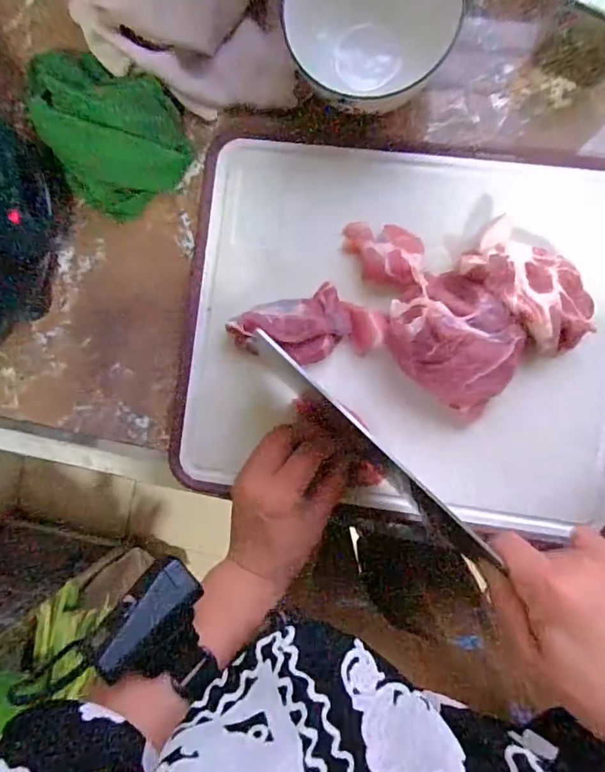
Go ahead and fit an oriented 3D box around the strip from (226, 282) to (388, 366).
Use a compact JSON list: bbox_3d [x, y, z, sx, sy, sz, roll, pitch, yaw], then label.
[{"bbox_3d":[0.004,-0.047,0.382,0.117,0.035,0.055,-10,91,5],"label":"strip"}]

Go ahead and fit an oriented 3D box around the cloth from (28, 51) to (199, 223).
[{"bbox_3d":[-0.161,-0.214,0.398,0.106,0.041,0.121,-36,87,4],"label":"cloth"}]

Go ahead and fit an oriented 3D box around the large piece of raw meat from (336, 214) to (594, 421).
[{"bbox_3d":[0.116,-0.074,0.369,0.133,0.048,0.169,-38,87,4],"label":"large piece of raw meat"}]

